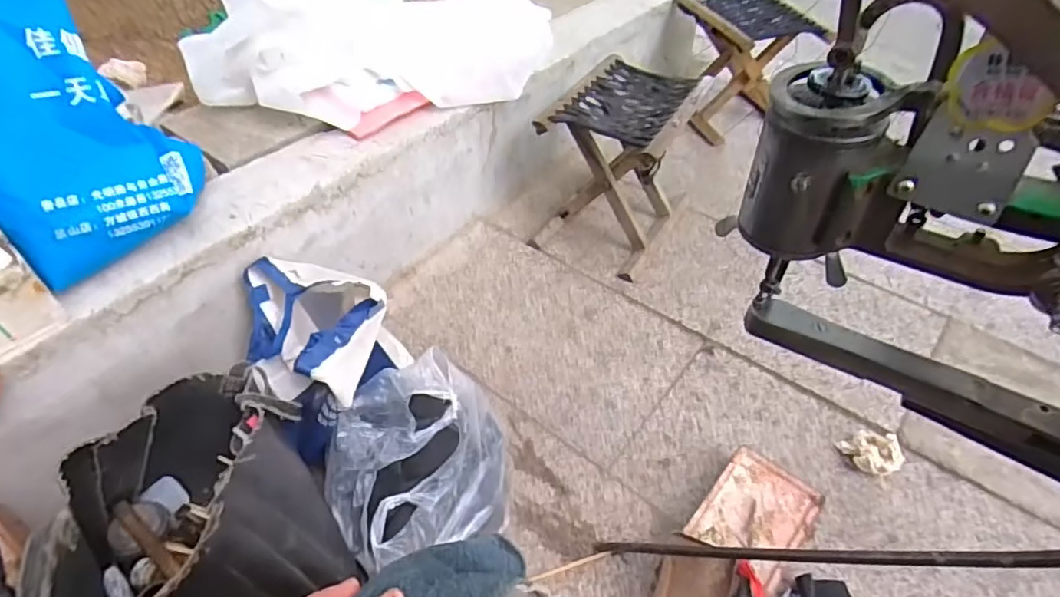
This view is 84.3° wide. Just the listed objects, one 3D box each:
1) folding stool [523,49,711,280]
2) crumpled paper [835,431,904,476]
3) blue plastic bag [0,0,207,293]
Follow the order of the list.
[{"bbox_3d":[0.169,-0.249,1.120,0.224,0.274,0.281,23,51,22],"label":"folding stool"},{"bbox_3d":[0.478,0.213,0.817,0.056,0.047,0.071,-19,49,-16],"label":"crumpled paper"},{"bbox_3d":[-0.563,-0.227,0.702,0.220,0.283,0.248,-29,52,-24],"label":"blue plastic bag"}]

